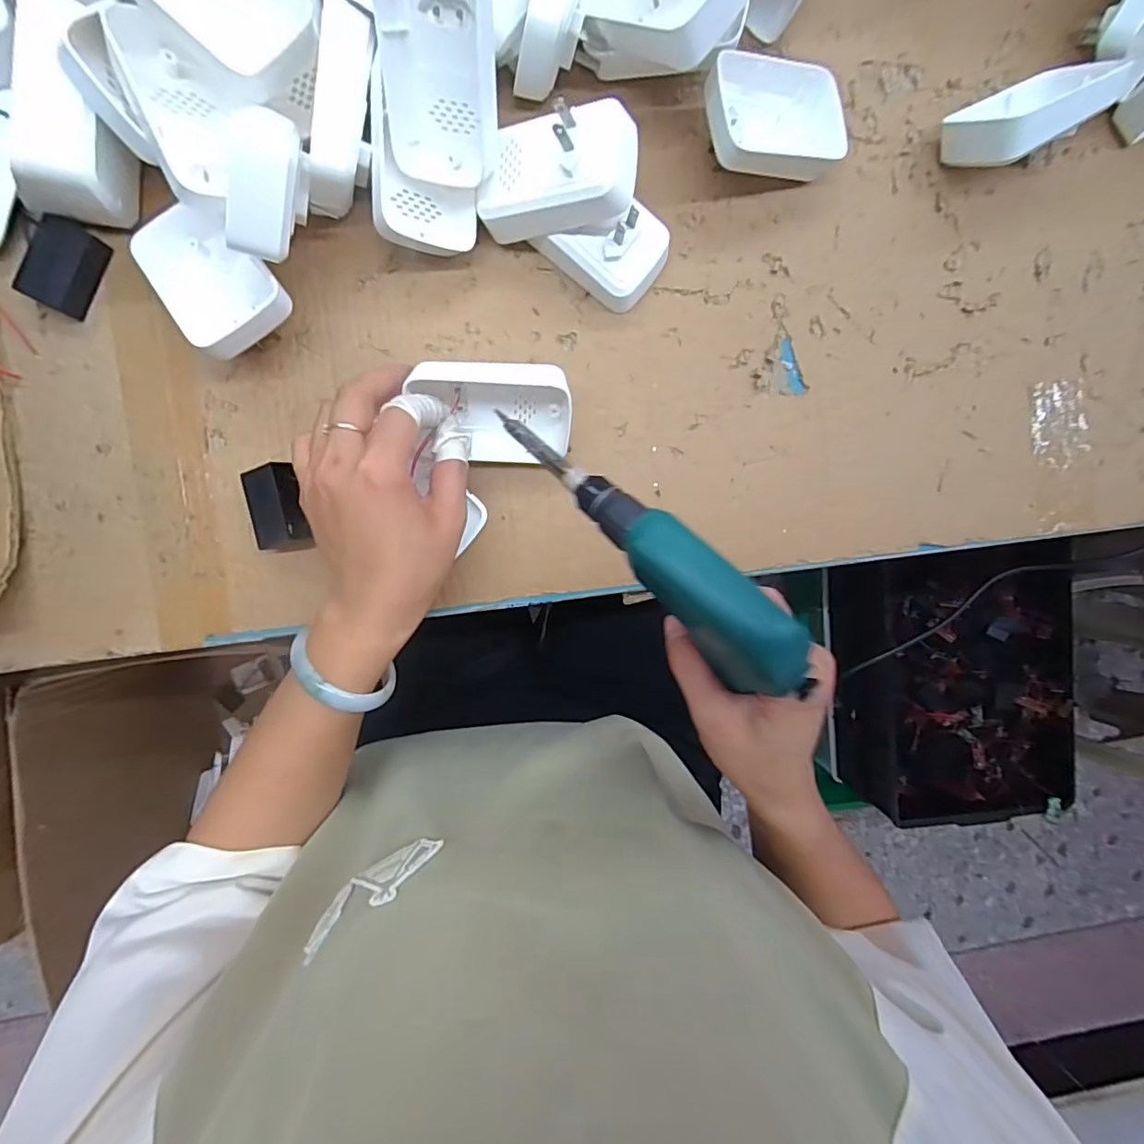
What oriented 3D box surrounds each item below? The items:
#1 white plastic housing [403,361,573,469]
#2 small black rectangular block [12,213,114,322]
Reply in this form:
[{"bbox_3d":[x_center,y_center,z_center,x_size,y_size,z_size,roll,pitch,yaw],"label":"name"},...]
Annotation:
[{"bbox_3d":[-0.047,-0.096,0.326,0.091,0.045,0.051,0,92,-5],"label":"white plastic housing"},{"bbox_3d":[-0.299,-0.179,0.316,0.027,0.019,0.049,24,90,-5],"label":"small black rectangular block"}]

